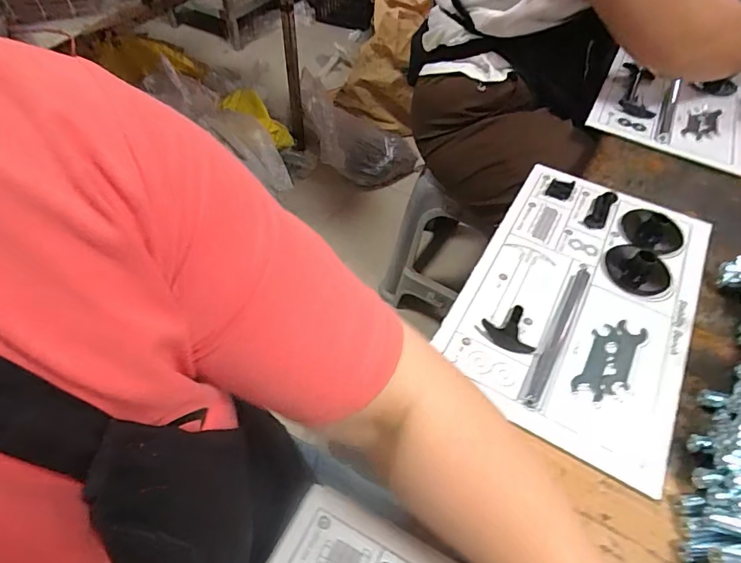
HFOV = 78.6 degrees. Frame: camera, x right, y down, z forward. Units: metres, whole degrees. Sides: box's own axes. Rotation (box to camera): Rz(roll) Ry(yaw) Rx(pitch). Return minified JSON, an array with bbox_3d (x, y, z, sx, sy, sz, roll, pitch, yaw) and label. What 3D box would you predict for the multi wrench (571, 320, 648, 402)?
[{"bbox_3d":[0.235,0.076,0.445,0.045,0.004,0.101,29,57,18],"label":"multi wrench"}]

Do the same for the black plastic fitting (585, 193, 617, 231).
[{"bbox_3d":[0.293,-0.091,0.572,0.024,0.015,0.071,31,57,19],"label":"black plastic fitting"}]

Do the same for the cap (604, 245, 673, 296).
[{"bbox_3d":[0.304,-0.020,0.505,0.067,0.022,0.066,2,53,-2],"label":"cap"}]

